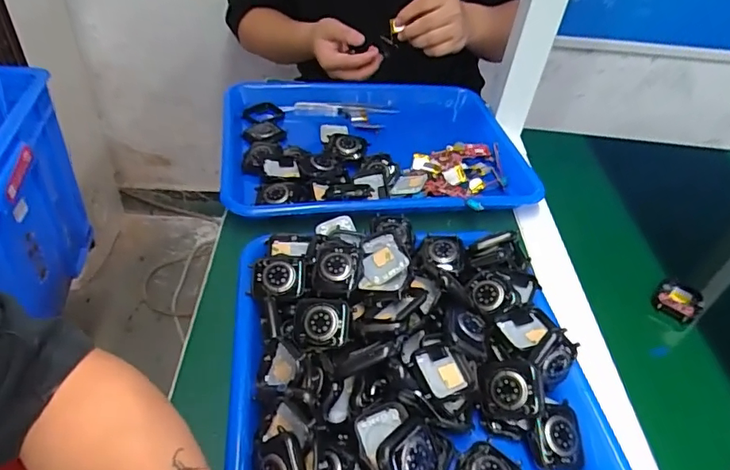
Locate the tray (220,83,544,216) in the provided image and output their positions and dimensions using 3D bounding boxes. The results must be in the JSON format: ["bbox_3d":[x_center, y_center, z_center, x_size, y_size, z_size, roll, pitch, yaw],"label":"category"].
[{"bbox_3d":[0.009,-0.104,0.603,0.342,0.047,0.260,-4,45,-9],"label":"tray"}]

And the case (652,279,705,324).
[{"bbox_3d":[0.297,0.062,0.481,0.043,0.012,0.039,-26,52,-28],"label":"case"}]

